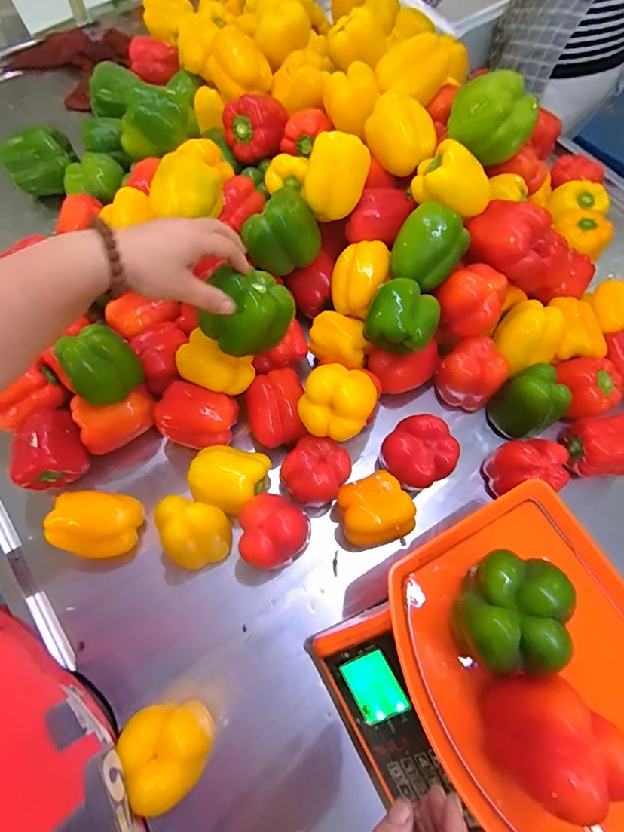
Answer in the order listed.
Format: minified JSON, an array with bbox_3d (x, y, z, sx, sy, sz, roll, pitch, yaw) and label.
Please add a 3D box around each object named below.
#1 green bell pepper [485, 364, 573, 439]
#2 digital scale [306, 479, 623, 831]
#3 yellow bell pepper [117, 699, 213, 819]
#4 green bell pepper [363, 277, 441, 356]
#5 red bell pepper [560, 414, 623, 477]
[{"bbox_3d":[0.268,-0.013,0.540,0.067,0.088,0.071,0,68,-1],"label":"green bell pepper"},{"bbox_3d":[0.180,0.252,0.386,0.276,0.112,0.293,-30,72,-12],"label":"digital scale"},{"bbox_3d":[-0.125,0.297,0.383,0.063,0.062,0.077,-26,71,-11],"label":"yellow bell pepper"},{"bbox_3d":[0.106,-0.114,0.515,0.082,0.075,0.071,22,69,8],"label":"green bell pepper"},{"bbox_3d":[0.364,0.041,0.545,0.082,0.077,0.072,-3,68,-2],"label":"red bell pepper"}]

